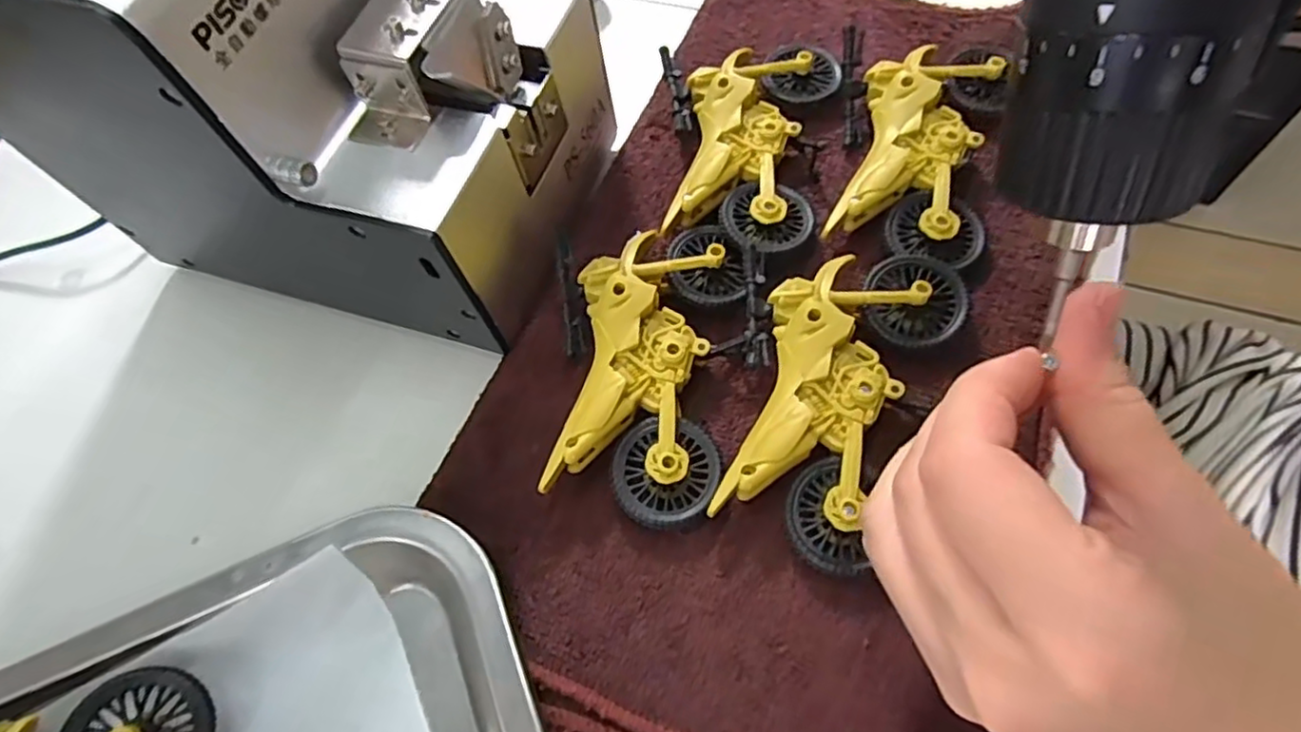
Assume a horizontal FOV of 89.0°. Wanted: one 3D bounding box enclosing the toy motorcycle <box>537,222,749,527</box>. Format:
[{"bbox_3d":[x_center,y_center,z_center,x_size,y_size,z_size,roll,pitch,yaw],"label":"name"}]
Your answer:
[{"bbox_3d":[0.000,-0.002,0.243,0.069,0.022,0.115,-1,64,6],"label":"toy motorcycle"}]

